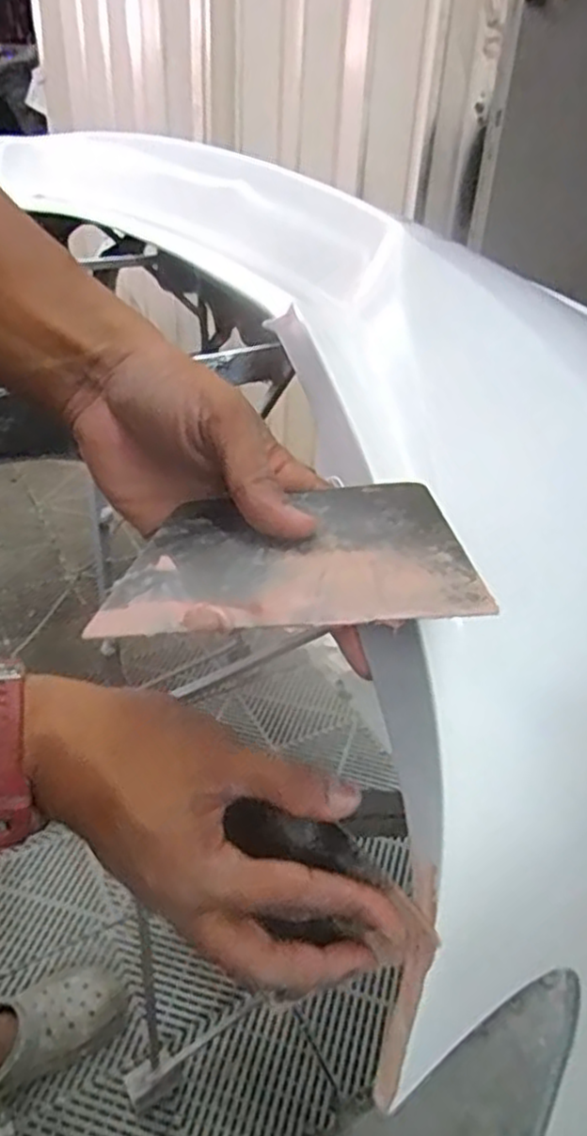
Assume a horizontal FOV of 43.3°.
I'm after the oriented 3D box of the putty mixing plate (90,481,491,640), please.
[{"bbox_3d":[-0.001,-0.007,0.299,0.139,0.004,0.094,-5,34,7],"label":"putty mixing plate"}]

